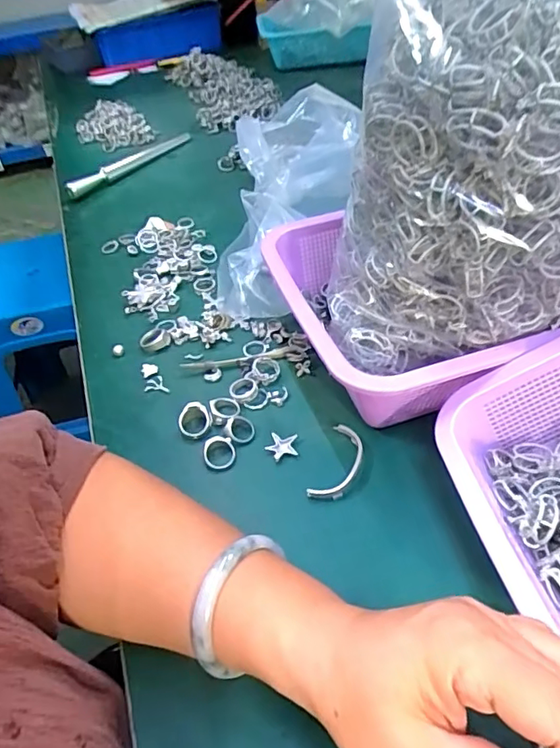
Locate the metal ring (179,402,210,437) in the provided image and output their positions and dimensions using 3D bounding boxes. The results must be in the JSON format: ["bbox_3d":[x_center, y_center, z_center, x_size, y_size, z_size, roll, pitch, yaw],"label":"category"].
[{"bbox_3d":[-0.068,0.037,0.413,0.027,0.010,0.027,1,77,-4],"label":"metal ring"}]

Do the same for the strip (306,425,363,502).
[{"bbox_3d":[0.043,0.062,0.373,0.027,0.007,0.065,14,48,19],"label":"strip"}]

